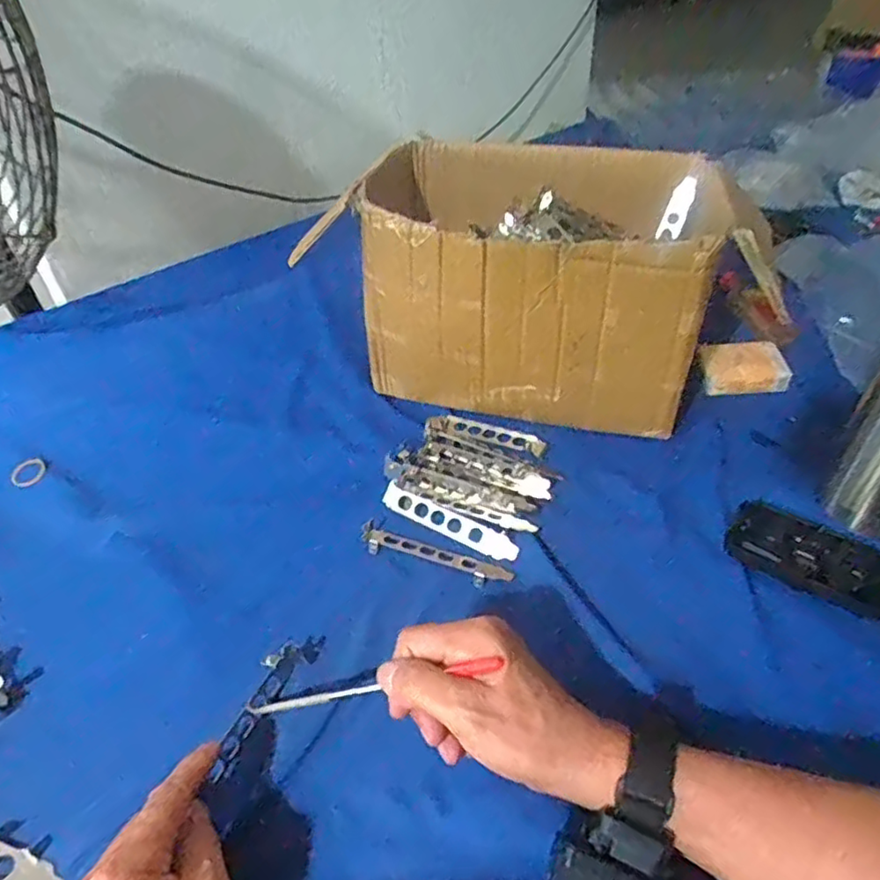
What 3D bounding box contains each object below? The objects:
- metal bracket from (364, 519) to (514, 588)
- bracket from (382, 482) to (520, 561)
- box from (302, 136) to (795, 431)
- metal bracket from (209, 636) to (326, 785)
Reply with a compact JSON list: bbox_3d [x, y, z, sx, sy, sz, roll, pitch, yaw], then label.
[{"bbox_3d":[-0.007,0.090,0.499,0.124,0.007,0.026,17,46,20],"label":"metal bracket"},{"bbox_3d":[0.007,0.065,0.520,0.122,0.006,0.021,22,48,25],"label":"bracket"},{"bbox_3d":[0.092,-0.148,0.609,0.371,0.196,0.208,10,45,13],"label":"box"},{"bbox_3d":[-0.114,0.164,0.418,0.023,0.018,0.103,21,45,19],"label":"metal bracket"}]

